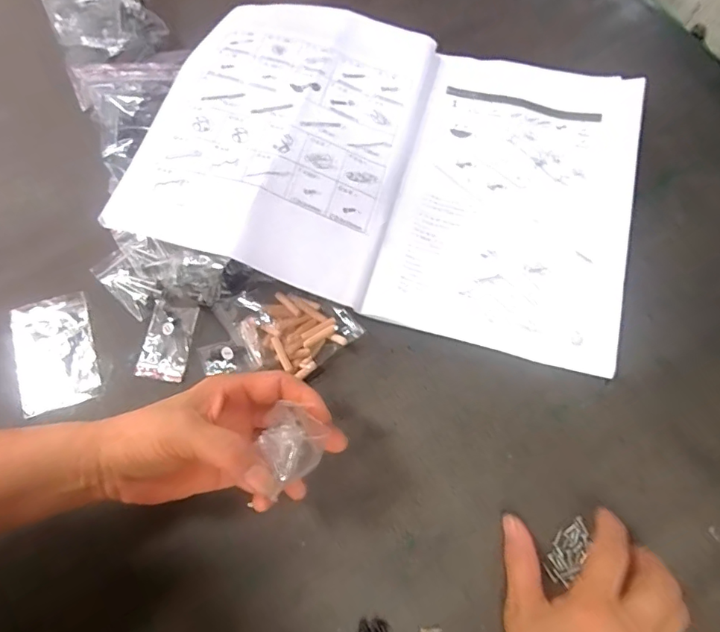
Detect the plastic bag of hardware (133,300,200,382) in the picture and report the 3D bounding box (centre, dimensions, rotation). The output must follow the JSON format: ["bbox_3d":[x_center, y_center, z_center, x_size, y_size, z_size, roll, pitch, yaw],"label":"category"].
[{"bbox_3d":[-0.151,0.019,0.394,0.038,0.007,0.060,10,71,3],"label":"plastic bag of hardware"}]

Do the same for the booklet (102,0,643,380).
[{"bbox_3d":[0.038,-0.138,0.415,0.389,0.061,0.283,13,71,4],"label":"booklet"}]

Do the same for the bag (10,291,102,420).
[{"bbox_3d":[-0.241,0.030,0.394,0.060,0.005,0.090,-20,72,-7],"label":"bag"}]

